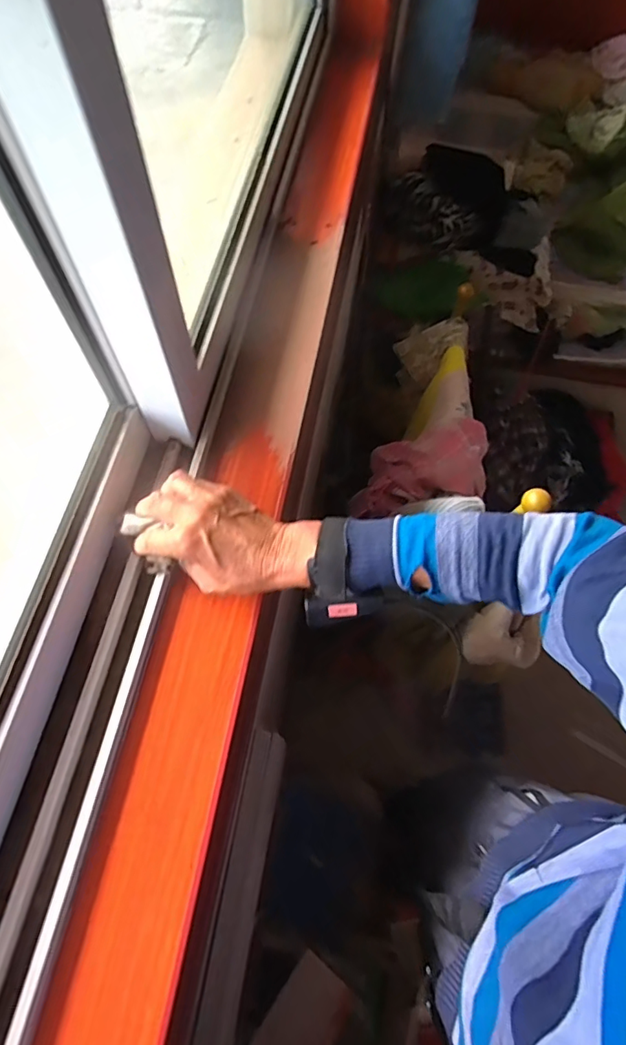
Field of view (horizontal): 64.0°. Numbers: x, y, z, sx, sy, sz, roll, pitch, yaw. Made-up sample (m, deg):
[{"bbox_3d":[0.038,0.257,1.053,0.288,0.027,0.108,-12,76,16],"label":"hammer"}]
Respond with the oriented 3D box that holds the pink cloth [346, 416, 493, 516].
[{"bbox_3d":[0.211,-0.109,0.976,0.262,0.098,0.149,-3,67,-4],"label":"pink cloth"}]

